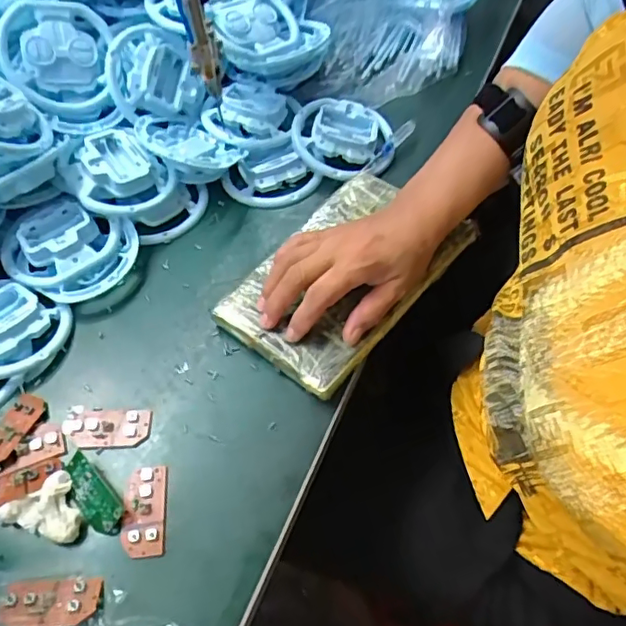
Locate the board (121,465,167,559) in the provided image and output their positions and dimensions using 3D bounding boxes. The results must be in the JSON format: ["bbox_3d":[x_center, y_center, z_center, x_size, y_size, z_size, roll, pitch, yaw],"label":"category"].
[{"bbox_3d":[-0.117,0.138,0.398,0.028,0.005,0.060,-6,57,-1],"label":"board"}]

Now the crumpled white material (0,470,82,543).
[{"bbox_3d":[-0.186,0.133,0.401,0.061,0.013,0.041,13,59,11],"label":"crumpled white material"}]

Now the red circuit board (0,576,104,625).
[{"bbox_3d":[-0.168,0.185,0.365,0.060,0.010,0.029,-4,57,1],"label":"red circuit board"}]

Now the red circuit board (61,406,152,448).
[{"bbox_3d":[-0.158,0.087,0.433,0.066,0.004,0.031,3,58,5],"label":"red circuit board"}]

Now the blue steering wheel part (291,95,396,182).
[{"bbox_3d":[0.030,-0.177,0.573,0.097,0.032,0.092,-1,57,2],"label":"blue steering wheel part"}]

